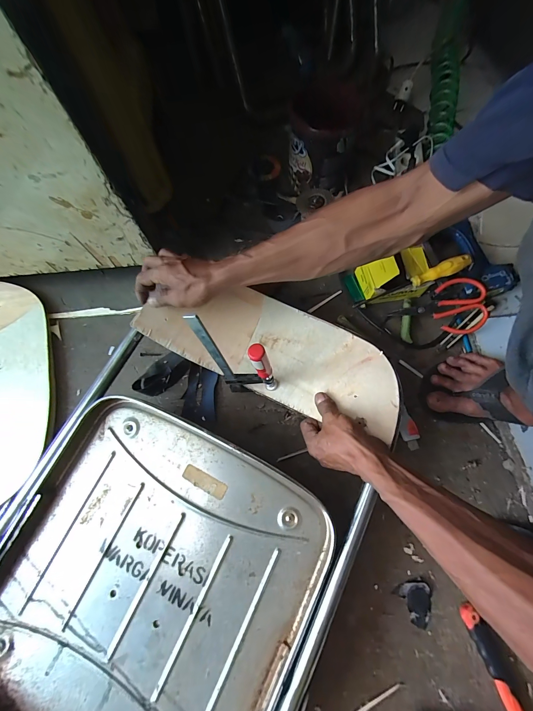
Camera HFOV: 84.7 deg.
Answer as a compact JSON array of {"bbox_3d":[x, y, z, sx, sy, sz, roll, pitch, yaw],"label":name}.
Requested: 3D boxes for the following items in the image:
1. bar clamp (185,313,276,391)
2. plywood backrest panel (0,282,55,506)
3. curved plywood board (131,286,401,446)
[{"bbox_3d":[-0.031,0.015,0.397,0.086,0.251,0.018,1,69,1],"label":"bar clamp"},{"bbox_3d":[-0.467,0.048,0.521,0.167,0.027,0.416,-14,70,-4],"label":"plywood backrest panel"},{"bbox_3d":[0.010,-0.018,0.469,0.392,0.077,0.154,20,71,10],"label":"curved plywood board"}]

